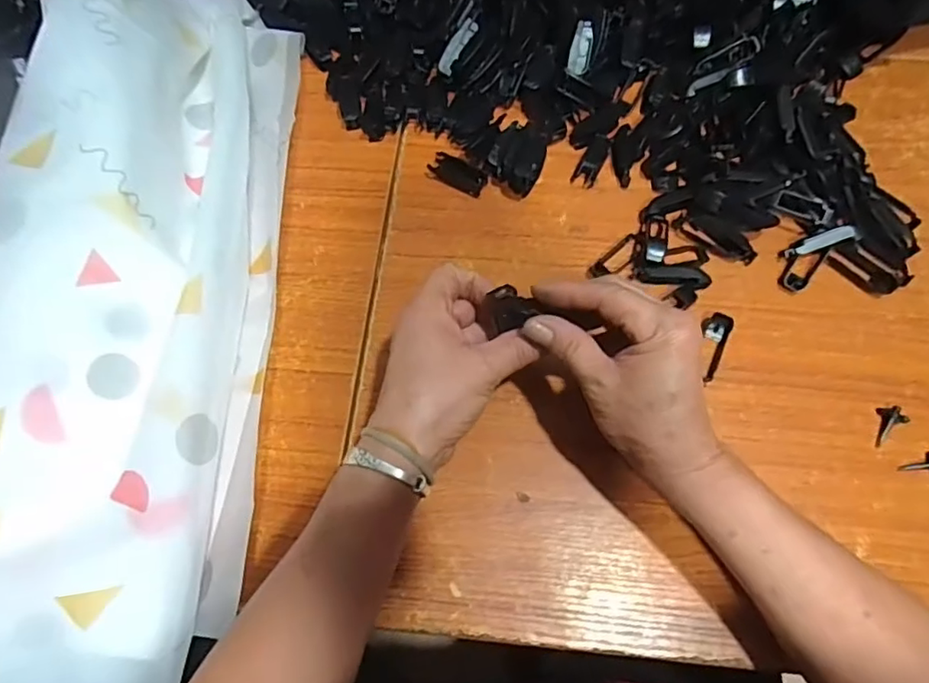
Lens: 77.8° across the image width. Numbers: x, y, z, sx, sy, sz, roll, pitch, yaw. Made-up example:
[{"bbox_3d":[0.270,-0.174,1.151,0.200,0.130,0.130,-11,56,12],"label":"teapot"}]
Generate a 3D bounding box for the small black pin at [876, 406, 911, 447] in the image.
[{"bbox_3d":[0.288,0.058,0.392,0.017,0.007,0.032,30,86,12],"label":"small black pin"}]

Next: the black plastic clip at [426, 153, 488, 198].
[{"bbox_3d":[-0.005,-0.139,0.477,0.047,0.007,0.024,27,71,11],"label":"black plastic clip"}]

